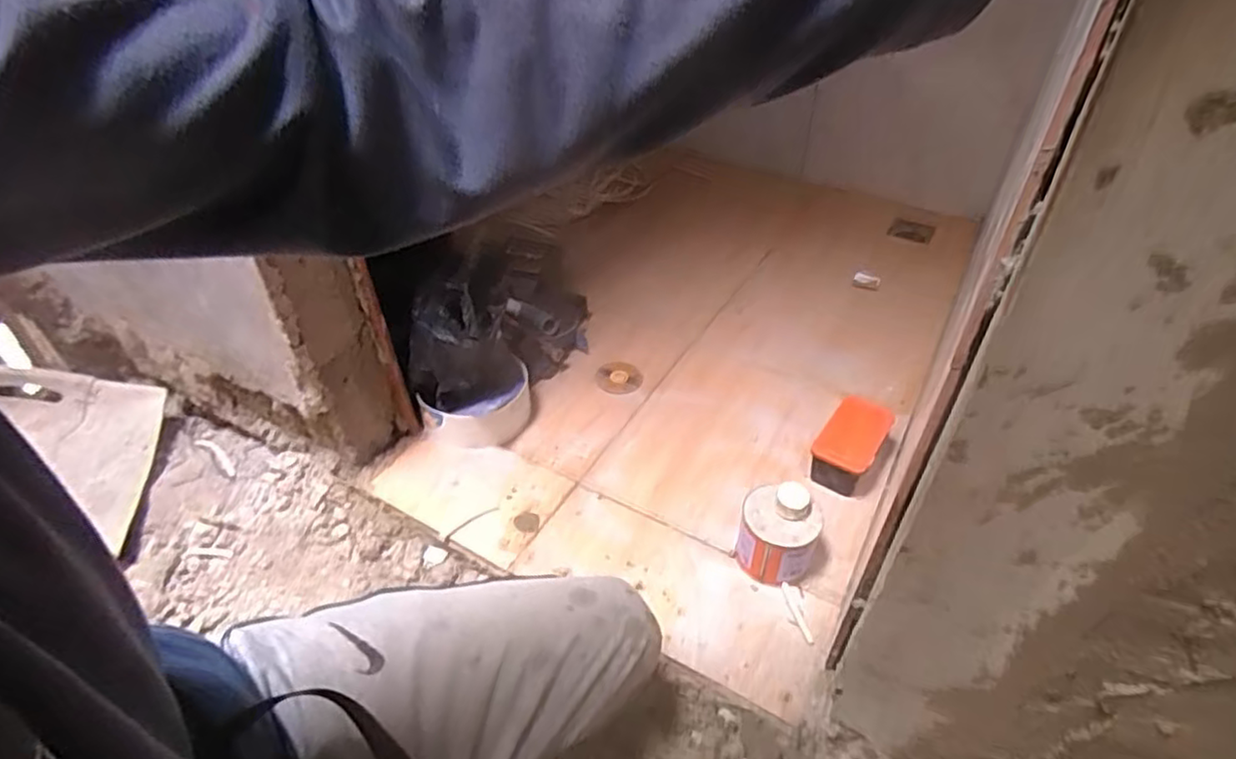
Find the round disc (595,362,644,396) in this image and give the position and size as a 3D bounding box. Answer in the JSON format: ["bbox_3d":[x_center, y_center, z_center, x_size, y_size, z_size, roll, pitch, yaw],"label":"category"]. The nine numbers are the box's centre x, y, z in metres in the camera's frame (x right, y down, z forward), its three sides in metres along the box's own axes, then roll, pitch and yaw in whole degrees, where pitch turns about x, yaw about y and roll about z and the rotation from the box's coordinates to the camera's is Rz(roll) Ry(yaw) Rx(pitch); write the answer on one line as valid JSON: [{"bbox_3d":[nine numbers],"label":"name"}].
[{"bbox_3d":[0.002,-0.005,1.173,0.073,0.006,0.087,-32,49,-30],"label":"round disc"}]

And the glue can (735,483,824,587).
[{"bbox_3d":[0.206,0.201,0.849,0.096,0.108,0.085,12,43,16],"label":"glue can"}]

